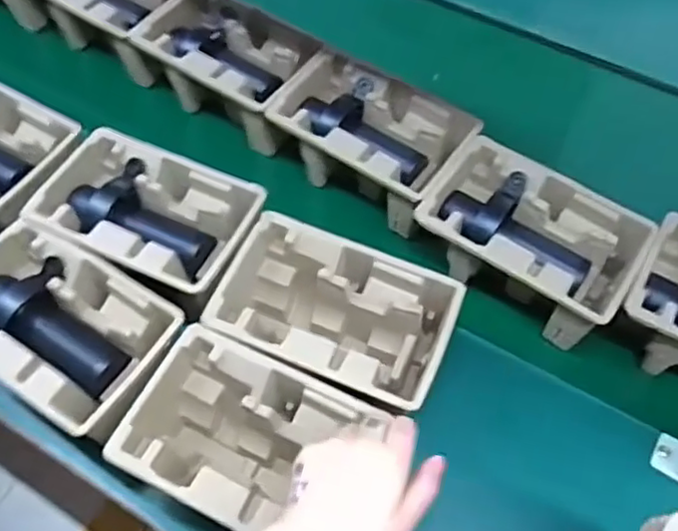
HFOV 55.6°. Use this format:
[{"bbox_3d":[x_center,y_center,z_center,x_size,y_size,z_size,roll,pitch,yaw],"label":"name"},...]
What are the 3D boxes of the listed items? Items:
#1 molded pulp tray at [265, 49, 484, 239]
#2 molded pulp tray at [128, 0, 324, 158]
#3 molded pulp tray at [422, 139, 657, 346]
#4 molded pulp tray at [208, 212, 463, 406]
[{"bbox_3d":[0.039,-0.153,0.796,0.225,0.091,0.144,34,66,17],"label":"molded pulp tray"},{"bbox_3d":[-0.144,-0.268,0.859,0.228,0.087,0.155,34,66,17],"label":"molded pulp tray"},{"bbox_3d":[0.210,-0.028,0.723,0.226,0.094,0.147,29,64,15],"label":"molded pulp tray"},{"bbox_3d":[-0.005,0.062,0.669,0.230,0.111,0.154,16,62,9],"label":"molded pulp tray"}]

